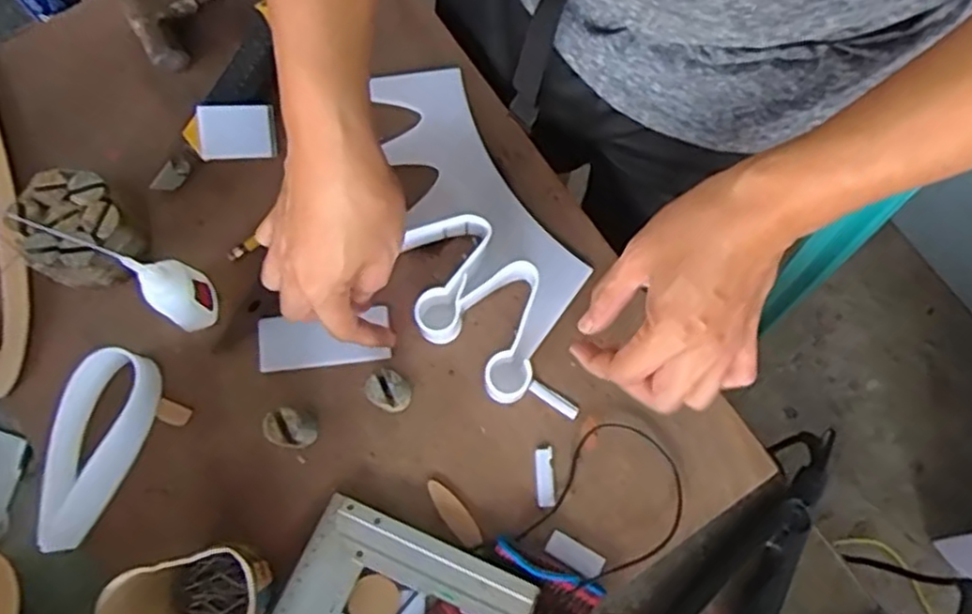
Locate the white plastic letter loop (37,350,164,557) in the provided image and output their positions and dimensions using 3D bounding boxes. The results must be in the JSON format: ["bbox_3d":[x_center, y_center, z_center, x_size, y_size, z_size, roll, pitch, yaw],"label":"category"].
[{"bbox_3d":[-0.259,0.093,0.479,0.048,0.041,0.131,12,75,1],"label":"white plastic letter loop"}]

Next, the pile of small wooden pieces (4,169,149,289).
[{"bbox_3d":[-0.283,-0.053,0.503,0.073,0.049,0.072,41,77,9],"label":"pile of small wooden pieces"}]

